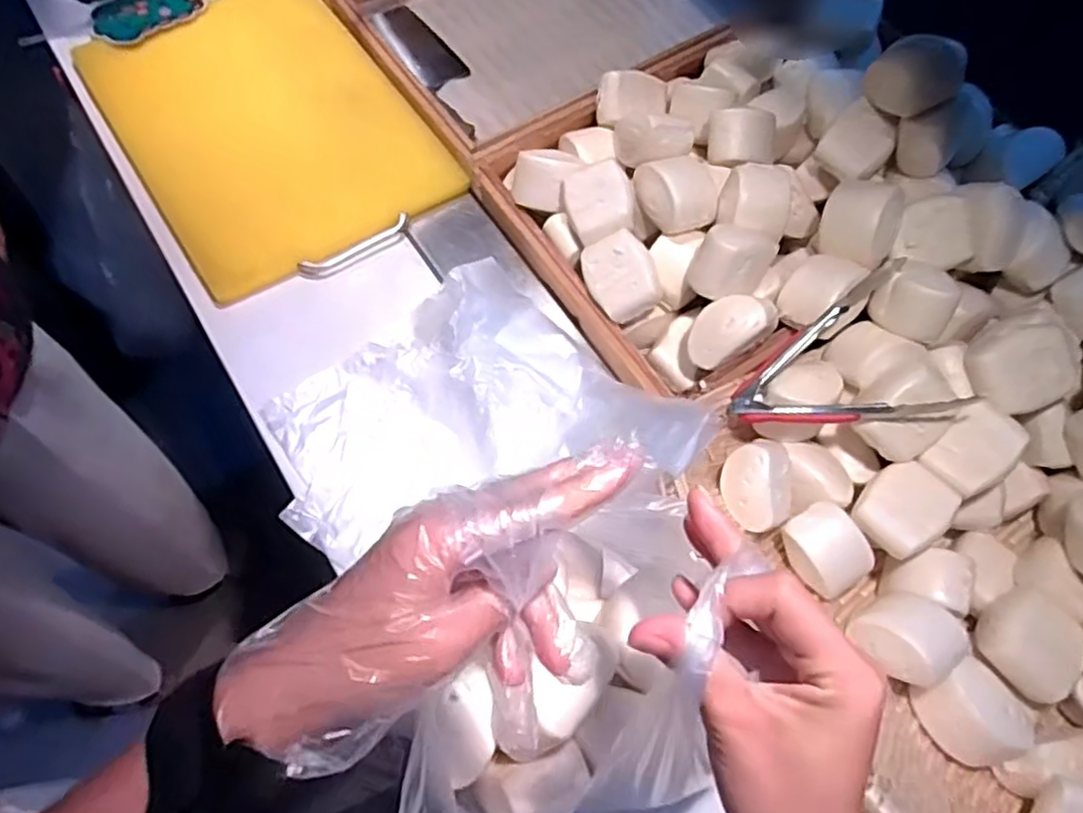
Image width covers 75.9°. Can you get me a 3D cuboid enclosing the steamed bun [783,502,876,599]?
[{"bbox_3d":[0.273,0.136,0.669,0.070,0.047,0.082,-37,91,8],"label":"steamed bun"}]

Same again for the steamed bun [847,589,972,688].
[{"bbox_3d":[0.324,0.205,0.619,0.073,0.064,0.075,1,63,-2],"label":"steamed bun"}]

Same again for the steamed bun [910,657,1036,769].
[{"bbox_3d":[0.372,0.273,0.598,0.080,0.062,0.084,-27,68,-15],"label":"steamed bun"}]

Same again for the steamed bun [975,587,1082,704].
[{"bbox_3d":[0.432,0.211,0.610,0.070,0.048,0.078,38,68,15],"label":"steamed bun"}]

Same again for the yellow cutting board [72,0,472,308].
[{"bbox_3d":[-0.350,-0.358,0.875,0.328,0.031,0.450,-32,69,-17],"label":"yellow cutting board"}]

